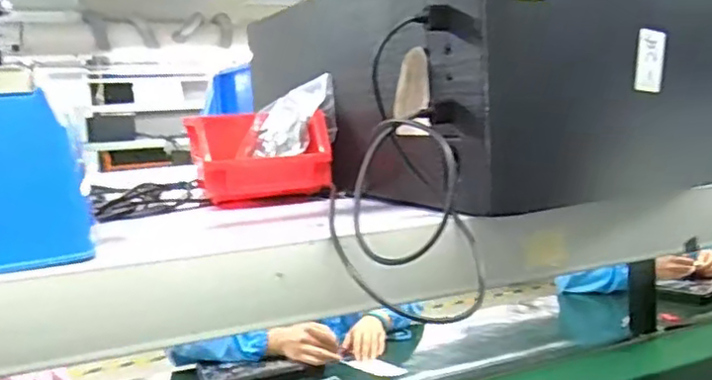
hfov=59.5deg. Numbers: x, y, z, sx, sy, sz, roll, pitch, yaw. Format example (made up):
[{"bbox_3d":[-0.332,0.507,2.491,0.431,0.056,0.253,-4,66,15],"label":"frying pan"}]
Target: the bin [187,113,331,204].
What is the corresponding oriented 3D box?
[{"bbox_3d":[-0.093,-0.030,0.555,0.113,0.066,0.133,-6,7,-20],"label":"bin"}]

